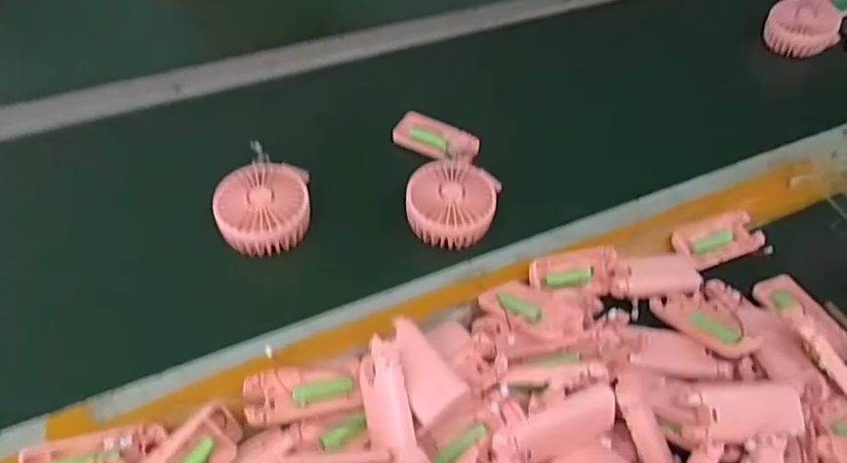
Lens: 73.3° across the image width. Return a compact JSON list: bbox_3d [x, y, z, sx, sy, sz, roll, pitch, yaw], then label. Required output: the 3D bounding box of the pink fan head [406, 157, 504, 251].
[{"bbox_3d":[0.029,-0.033,0.581,0.088,0.031,0.098,15,53,7],"label":"pink fan head"}]

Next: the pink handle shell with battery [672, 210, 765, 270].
[{"bbox_3d":[0.305,0.007,0.590,0.093,0.013,0.048,-15,55,-16],"label":"pink handle shell with battery"}]

